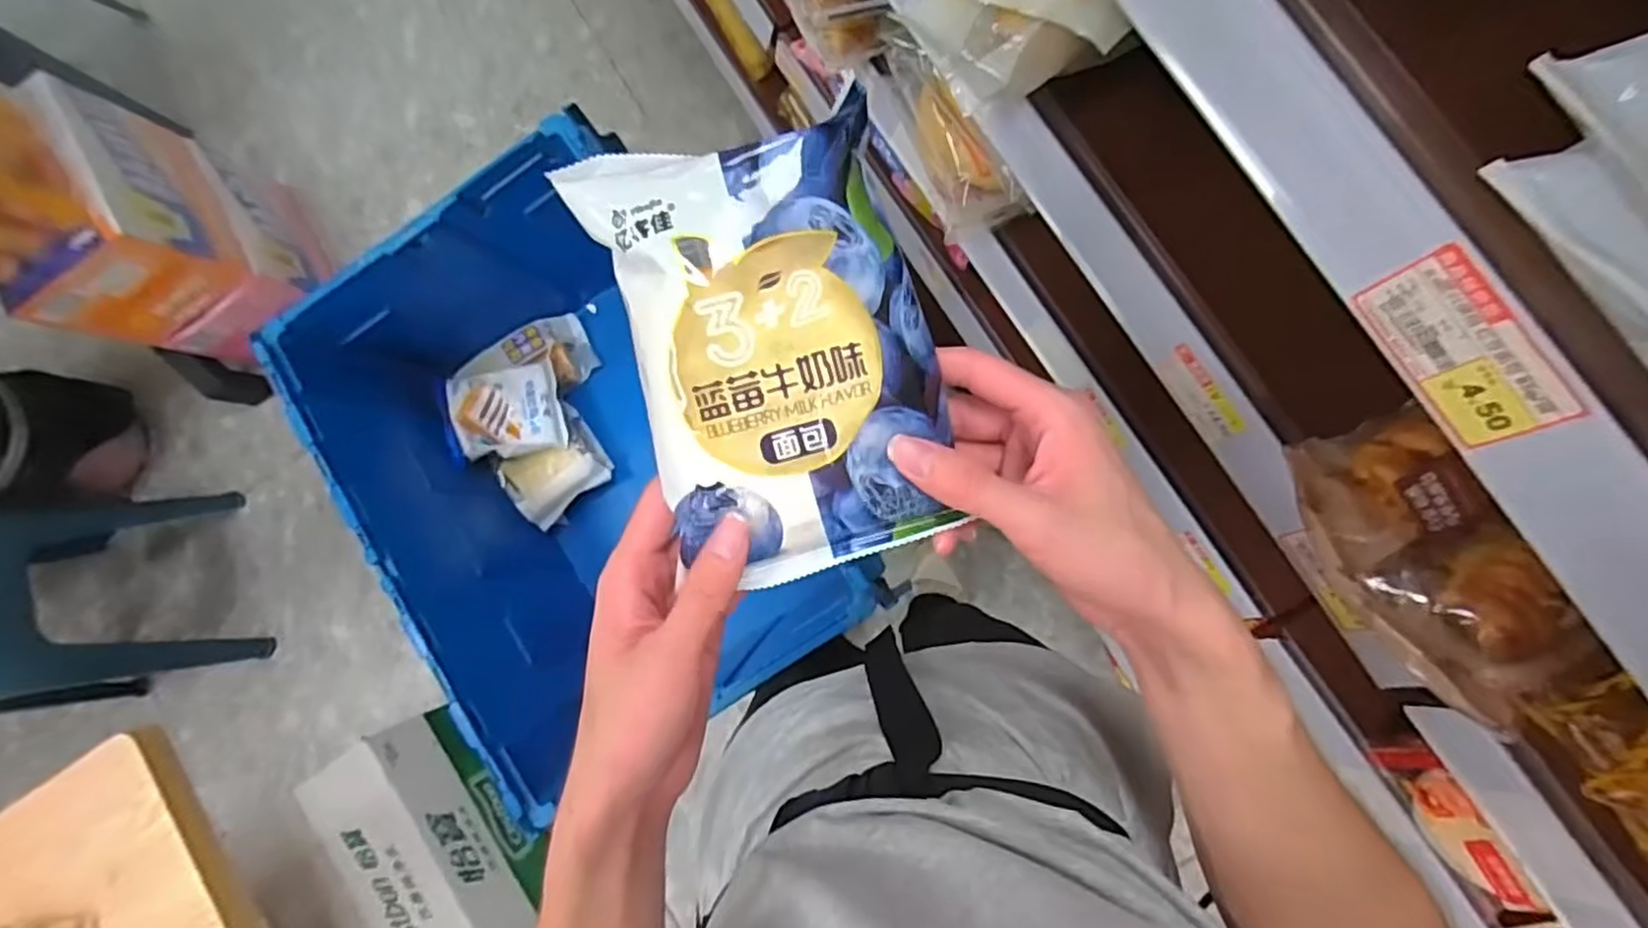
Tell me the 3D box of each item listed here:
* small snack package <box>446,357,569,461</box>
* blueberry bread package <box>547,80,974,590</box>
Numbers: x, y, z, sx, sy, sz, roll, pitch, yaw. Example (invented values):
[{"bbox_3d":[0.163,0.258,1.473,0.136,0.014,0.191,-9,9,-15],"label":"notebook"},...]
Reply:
[{"bbox_3d":[-0.398,-0.067,0.921,0.125,0.020,0.111,-14,81,-24],"label":"small snack package"},{"bbox_3d":[-0.018,-0.045,0.304,0.118,0.048,0.177,-17,102,-3],"label":"blueberry bread package"}]

